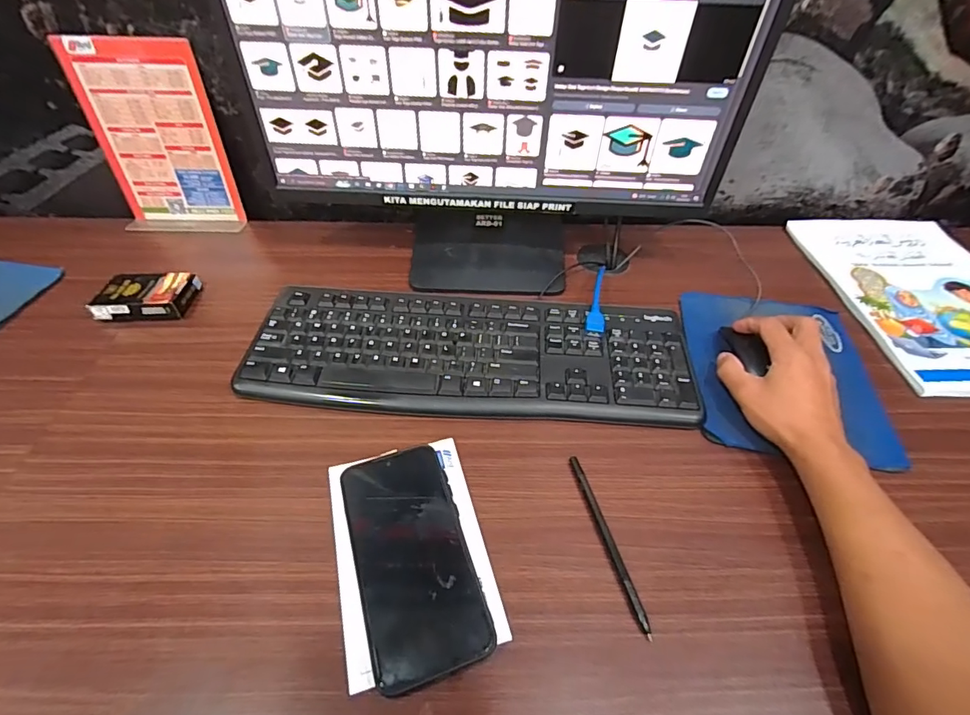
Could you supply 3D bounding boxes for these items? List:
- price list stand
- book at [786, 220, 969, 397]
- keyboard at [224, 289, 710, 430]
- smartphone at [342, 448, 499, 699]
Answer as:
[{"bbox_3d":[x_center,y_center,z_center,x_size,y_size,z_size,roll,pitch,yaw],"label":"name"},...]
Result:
[{"bbox_3d":[-0.403,-0.262,0.574,0.149,0.203,0.053,1,49,0],"label":"price list stand"},{"bbox_3d":[0.523,-0.077,0.552,0.206,0.013,0.304,2,49,0],"label":"book"},{"bbox_3d":[-0.014,-0.005,0.471,0.425,0.018,0.148,4,49,2],"label":"keyboard"},{"bbox_3d":[-0.053,0.143,0.343,0.078,0.013,0.162,-14,51,-13],"label":"smartphone"}]

